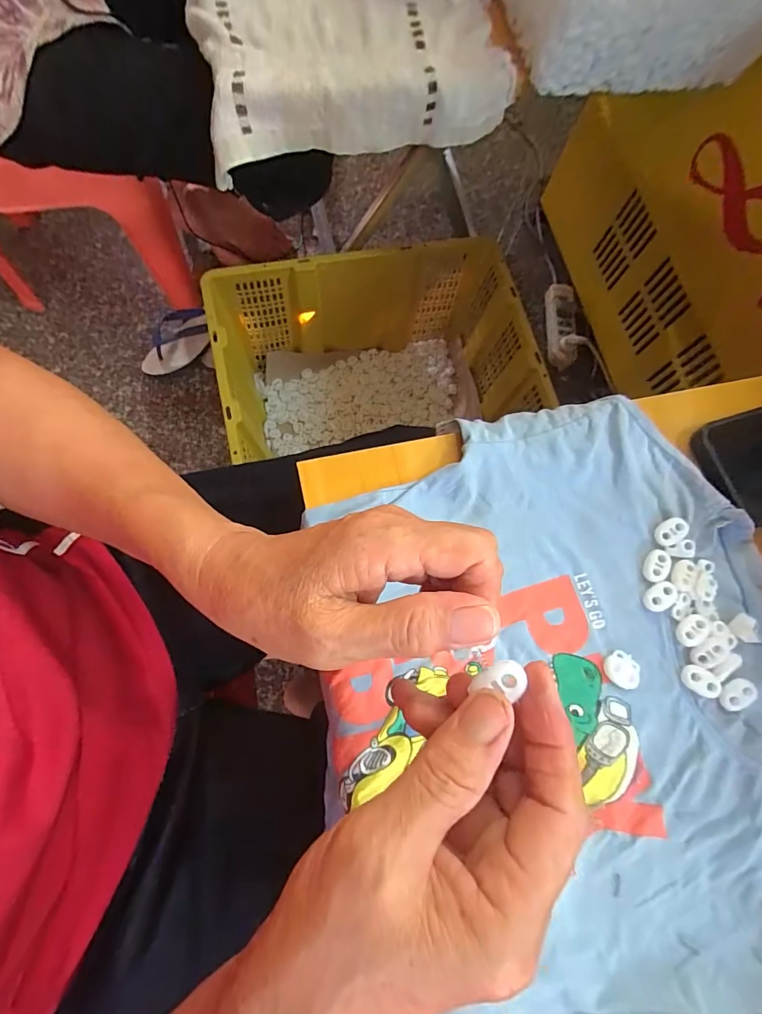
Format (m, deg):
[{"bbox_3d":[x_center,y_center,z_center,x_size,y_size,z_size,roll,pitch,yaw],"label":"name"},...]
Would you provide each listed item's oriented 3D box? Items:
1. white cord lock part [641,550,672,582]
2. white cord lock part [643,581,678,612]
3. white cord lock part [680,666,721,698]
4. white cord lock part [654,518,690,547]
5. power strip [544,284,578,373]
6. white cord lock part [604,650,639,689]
[{"bbox_3d":[0.184,0.039,0.299,0.016,0.004,0.023,38,76,4],"label":"white cord lock part"},{"bbox_3d":[0.183,0.059,0.293,0.022,0.006,0.016,-33,82,-12],"label":"white cord lock part"},{"bbox_3d":[0.200,0.109,0.280,0.022,0.006,0.014,31,75,3],"label":"white cord lock part"},{"bbox_3d":[0.197,0.017,0.303,0.023,0.004,0.015,-41,77,6],"label":"white cord lock part"},{"bbox_3d":[0.392,-0.390,0.975,0.057,0.047,0.224,7,76,-4],"label":"power strip"},{"bbox_3d":[0.151,0.102,0.279,0.021,0.006,0.020,1,76,-5],"label":"white cord lock part"}]

